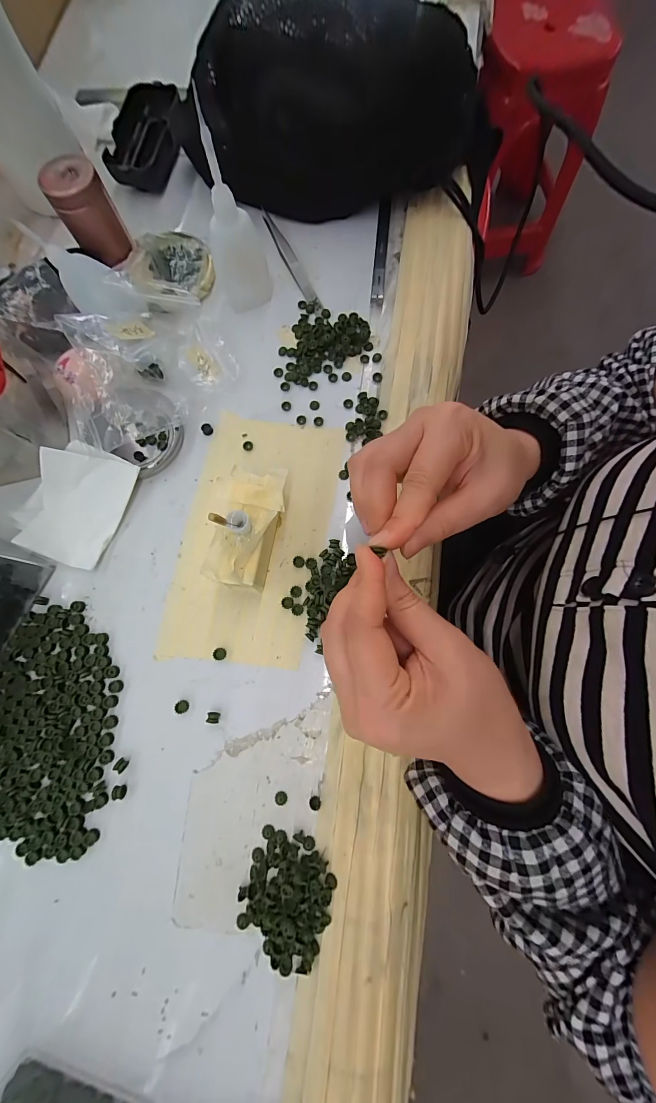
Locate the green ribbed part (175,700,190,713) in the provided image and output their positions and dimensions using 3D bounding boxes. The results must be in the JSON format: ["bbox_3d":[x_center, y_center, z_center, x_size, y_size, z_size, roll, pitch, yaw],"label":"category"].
[{"bbox_3d":[-0.103,0.110,0.249,0.008,0.006,0.009,-26,79,-4],"label":"green ribbed part"}]

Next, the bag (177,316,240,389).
[{"bbox_3d":[-0.109,-0.170,0.307,0.042,0.009,0.072,-32,79,-5],"label":"bag"}]

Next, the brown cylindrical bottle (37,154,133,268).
[{"bbox_3d":[-0.204,-0.288,0.301,0.043,0.057,0.033,-30,79,-5],"label":"brown cylindrical bottle"}]

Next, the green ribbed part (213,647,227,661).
[{"bbox_3d":[-0.079,0.074,0.256,0.008,0.006,0.009,-22,78,-3],"label":"green ribbed part"}]

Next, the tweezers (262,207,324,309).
[{"bbox_3d":[-0.035,-0.270,0.322,0.014,0.005,0.123,-27,79,-4],"label":"tweezers"}]

